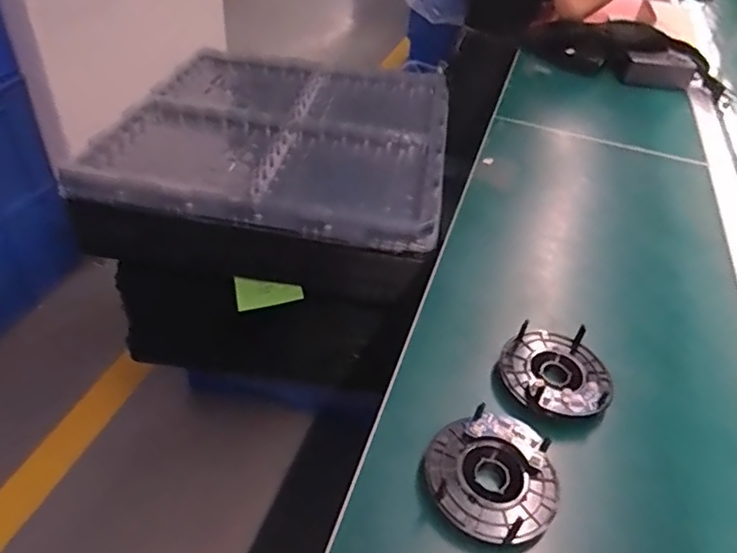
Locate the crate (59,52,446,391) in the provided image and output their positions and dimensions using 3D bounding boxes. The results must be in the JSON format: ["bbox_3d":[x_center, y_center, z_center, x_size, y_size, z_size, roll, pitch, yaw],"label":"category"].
[{"bbox_3d":[-0.146,-0.129,1.081,0.530,0.370,0.595,8,41,3],"label":"crate"}]

